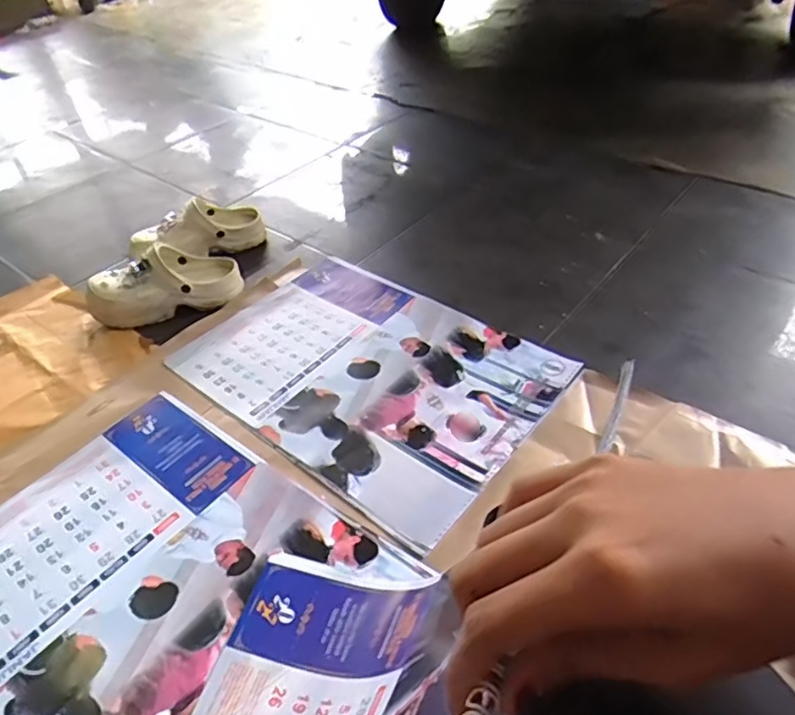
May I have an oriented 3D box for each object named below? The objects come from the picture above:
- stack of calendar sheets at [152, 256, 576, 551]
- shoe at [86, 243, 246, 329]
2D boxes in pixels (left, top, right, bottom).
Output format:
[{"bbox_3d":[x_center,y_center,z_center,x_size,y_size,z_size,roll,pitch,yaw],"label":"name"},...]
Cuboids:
[{"bbox_3d":[-0.049,0.013,0.909,0.523,0.014,0.375,29,52,29],"label":"stack of calendar sheets"},{"bbox_3d":[-0.404,-0.130,1.026,0.253,0.092,0.106,-23,47,-19],"label":"shoe"}]

